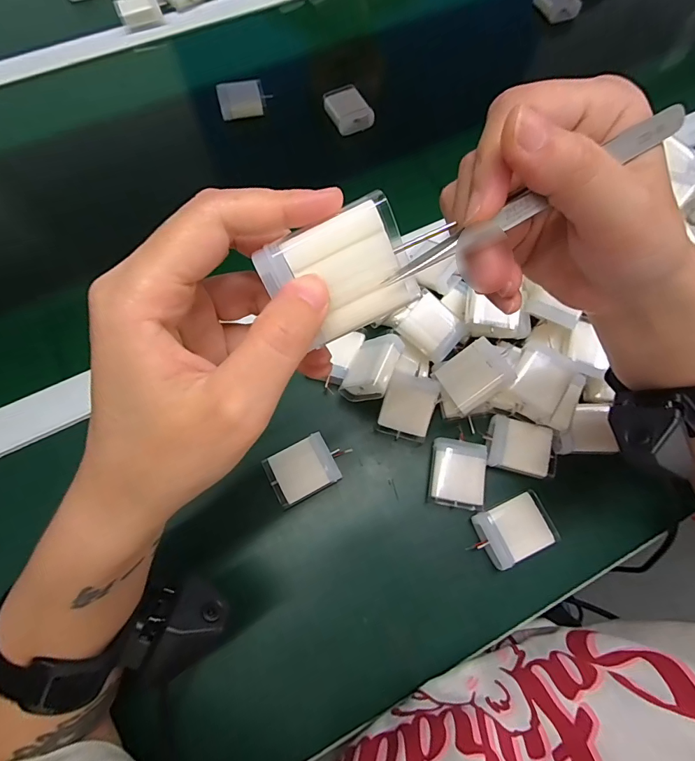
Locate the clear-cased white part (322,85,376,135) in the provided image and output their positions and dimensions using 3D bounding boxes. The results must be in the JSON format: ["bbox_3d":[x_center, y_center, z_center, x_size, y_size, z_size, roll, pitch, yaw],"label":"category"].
[{"bbox_3d":[0.000,-0.308,0.470,0.043,0.015,0.056,-25,73,-9],"label":"clear-cased white part"}]

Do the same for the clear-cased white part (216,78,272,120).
[{"bbox_3d":[-0.118,-0.322,0.471,0.056,0.025,0.032,-17,72,-7],"label":"clear-cased white part"}]

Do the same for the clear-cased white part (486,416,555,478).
[{"bbox_3d":[0.140,0.055,0.336,0.053,0.016,0.041,13,71,4],"label":"clear-cased white part"}]

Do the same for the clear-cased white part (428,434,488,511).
[{"bbox_3d":[0.087,0.073,0.331,0.042,0.019,0.054,9,71,2],"label":"clear-cased white part"}]

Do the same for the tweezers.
[{"bbox_3d":[0.065,-0.066,0.147,0.118,0.006,0.008,-28,73,2],"label":"tweezers"}]

